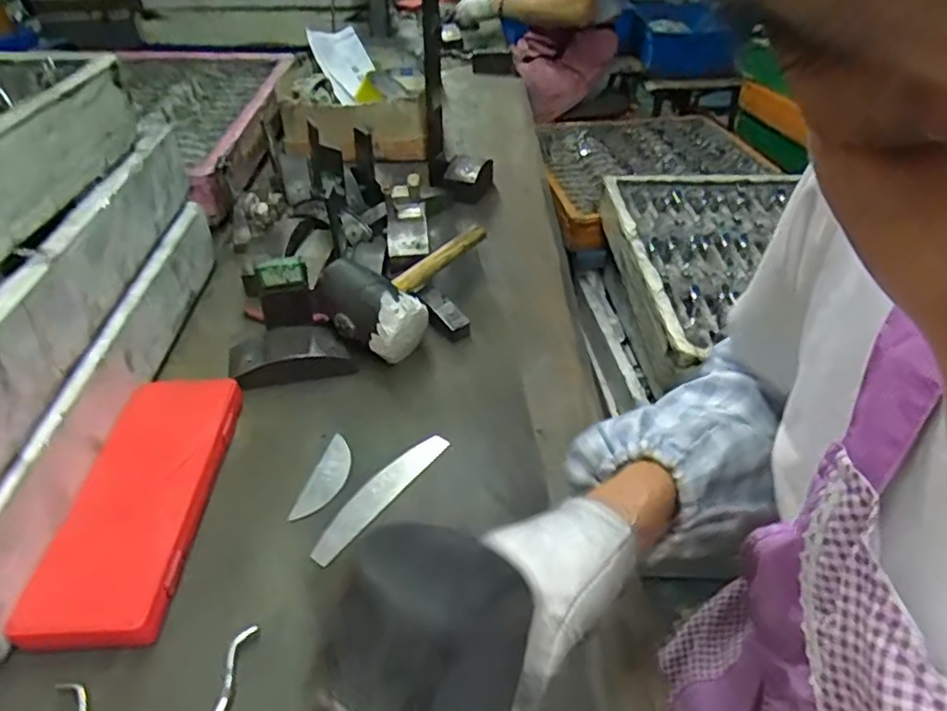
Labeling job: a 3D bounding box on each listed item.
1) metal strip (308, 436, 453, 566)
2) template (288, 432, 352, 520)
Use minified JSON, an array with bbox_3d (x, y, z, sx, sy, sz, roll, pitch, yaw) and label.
[{"bbox_3d":[-0.081,0.117,0.547,0.029,0.005,0.154,26,47,27],"label":"metal strip"},{"bbox_3d":[-0.129,0.107,0.564,0.031,0.006,0.095,9,39,8],"label":"template"}]

